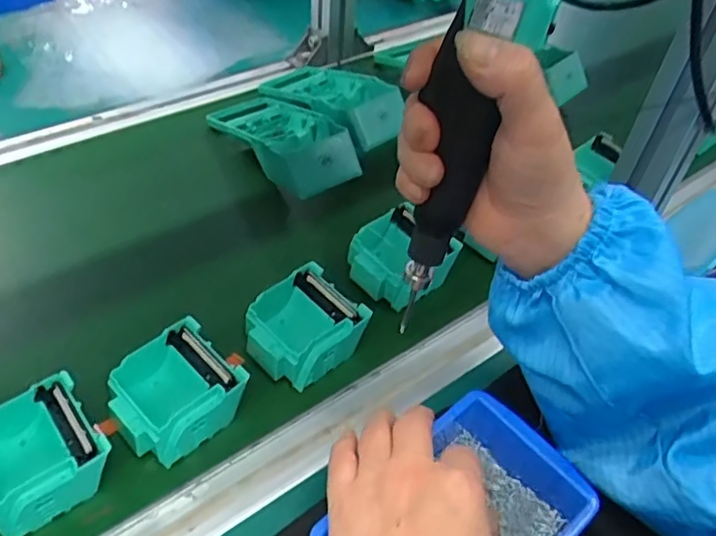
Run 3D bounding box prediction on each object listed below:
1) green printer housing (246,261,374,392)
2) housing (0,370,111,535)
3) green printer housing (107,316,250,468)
[{"bbox_3d":[-0.038,0.044,0.471,0.091,0.035,0.076,-33,58,-31],"label":"green printer housing"},{"bbox_3d":[-0.208,0.121,0.384,0.080,0.037,0.080,-29,56,-29],"label":"housing"},{"bbox_3d":[-0.130,0.088,0.423,0.081,0.036,0.078,-34,58,-32],"label":"green printer housing"}]

